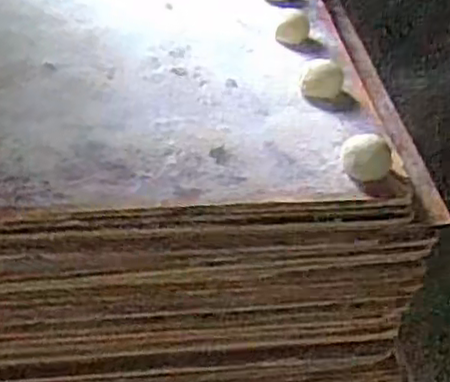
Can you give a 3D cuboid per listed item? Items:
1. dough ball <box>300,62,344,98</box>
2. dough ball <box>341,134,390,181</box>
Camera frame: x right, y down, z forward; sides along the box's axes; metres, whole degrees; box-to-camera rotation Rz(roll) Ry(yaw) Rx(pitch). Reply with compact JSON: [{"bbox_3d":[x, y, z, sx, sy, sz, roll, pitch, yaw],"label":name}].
[{"bbox_3d":[0.072,-0.081,0.511,0.030,0.018,0.028,2,40,-1],"label":"dough ball"},{"bbox_3d":[0.091,-0.022,0.439,0.030,0.022,0.030,11,41,10],"label":"dough ball"}]

